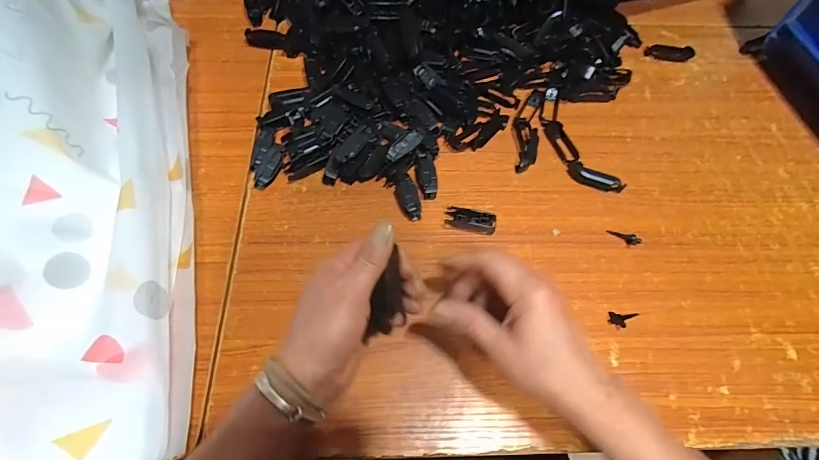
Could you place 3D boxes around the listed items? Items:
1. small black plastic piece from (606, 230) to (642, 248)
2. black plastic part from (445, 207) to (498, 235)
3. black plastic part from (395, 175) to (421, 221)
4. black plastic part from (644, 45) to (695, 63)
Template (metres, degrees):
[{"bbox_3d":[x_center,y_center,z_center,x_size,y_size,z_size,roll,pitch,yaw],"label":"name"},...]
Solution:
[{"bbox_3d":[0.213,0.008,0.409,0.031,0.006,0.015,14,64,5],"label":"small black plastic piece"},{"bbox_3d":[0.060,-0.009,0.405,0.048,0.016,0.018,12,64,4],"label":"black plastic part"},{"bbox_3d":[-0.002,-0.032,0.412,0.018,0.018,0.046,-17,65,-10],"label":"black plastic part"},{"bbox_3d":[0.334,-0.227,0.529,0.057,0.014,0.015,9,63,2],"label":"black plastic part"}]

